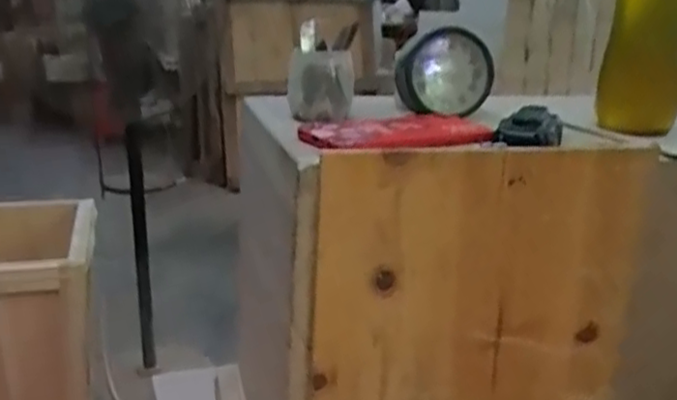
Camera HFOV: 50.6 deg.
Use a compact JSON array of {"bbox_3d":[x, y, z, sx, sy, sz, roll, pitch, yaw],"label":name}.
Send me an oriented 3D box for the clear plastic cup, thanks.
[{"bbox_3d":[-0.016,-0.114,0.708,0.063,0.062,0.063,1,16,0],"label":"clear plastic cup"}]

